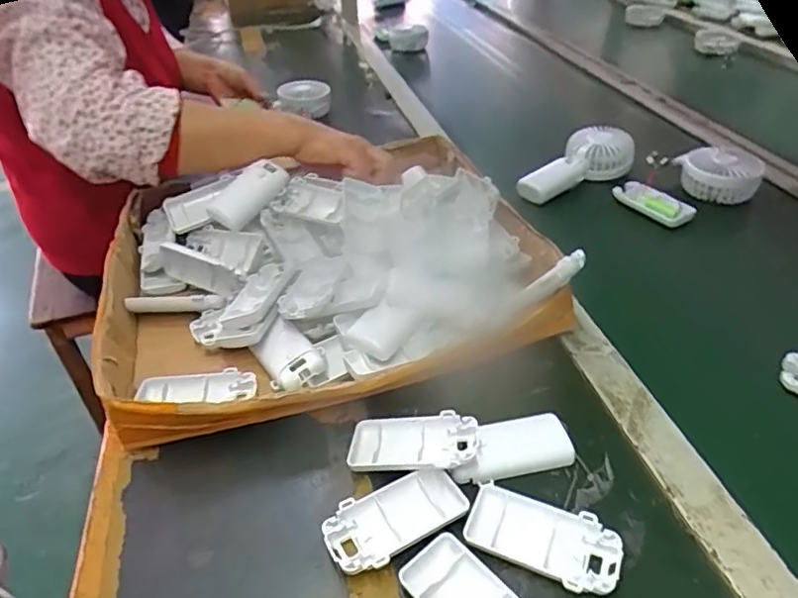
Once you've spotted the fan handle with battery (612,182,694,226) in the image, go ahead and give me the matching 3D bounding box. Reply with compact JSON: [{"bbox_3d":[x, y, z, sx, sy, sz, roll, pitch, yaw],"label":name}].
[{"bbox_3d":[0.314,-0.120,0.701,0.039,0.015,0.096,-23,43,-23],"label":"fan handle with battery"}]

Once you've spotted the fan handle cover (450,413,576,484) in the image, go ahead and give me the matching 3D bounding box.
[{"bbox_3d":[0.084,0.110,0.428,0.095,0.014,0.041,-11,40,-10],"label":"fan handle cover"}]

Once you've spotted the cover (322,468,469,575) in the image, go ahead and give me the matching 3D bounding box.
[{"bbox_3d":[-0.003,0.149,0.389,0.094,0.014,0.050,-23,43,-24],"label":"cover"}]

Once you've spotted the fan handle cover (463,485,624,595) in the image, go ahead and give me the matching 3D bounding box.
[{"bbox_3d":[0.094,0.158,0.375,0.096,0.013,0.049,17,43,22],"label":"fan handle cover"}]

